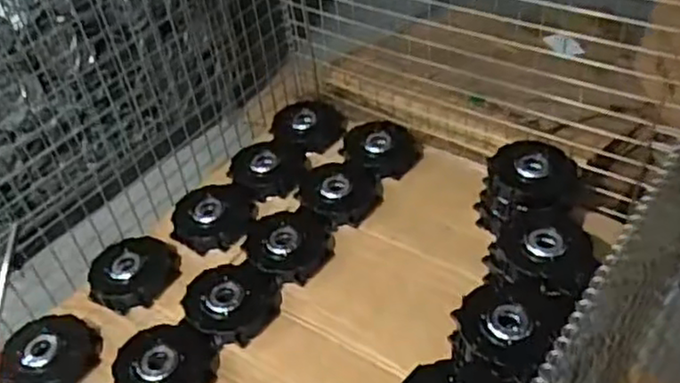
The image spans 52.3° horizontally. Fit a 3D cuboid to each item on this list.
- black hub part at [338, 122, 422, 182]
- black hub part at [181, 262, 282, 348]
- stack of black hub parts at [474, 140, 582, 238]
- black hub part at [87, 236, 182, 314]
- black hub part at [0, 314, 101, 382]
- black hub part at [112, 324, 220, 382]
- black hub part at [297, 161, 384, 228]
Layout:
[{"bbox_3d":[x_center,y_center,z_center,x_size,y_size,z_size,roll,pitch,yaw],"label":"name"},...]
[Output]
[{"bbox_3d":[0.103,-0.103,1.700,0.196,0.071,0.160,-13,43,-6],"label":"black hub part"},{"bbox_3d":[-0.222,0.213,1.409,0.185,0.043,0.185,-4,43,4],"label":"black hub part"},{"bbox_3d":[0.400,-0.002,1.474,0.203,0.140,0.210,17,48,23],"label":"stack of black hub parts"},{"bbox_3d":[-0.449,0.173,1.499,0.182,0.036,0.182,-4,43,4],"label":"black hub part"},{"bbox_3d":[-0.571,0.319,1.350,0.179,0.039,0.181,-4,46,4],"label":"black hub part"},{"bbox_3d":[-0.332,0.329,1.308,0.173,0.056,0.180,27,53,31],"label":"black hub part"},{"bbox_3d":[0.002,-0.009,1.599,0.189,0.077,0.178,-4,43,4],"label":"black hub part"}]

